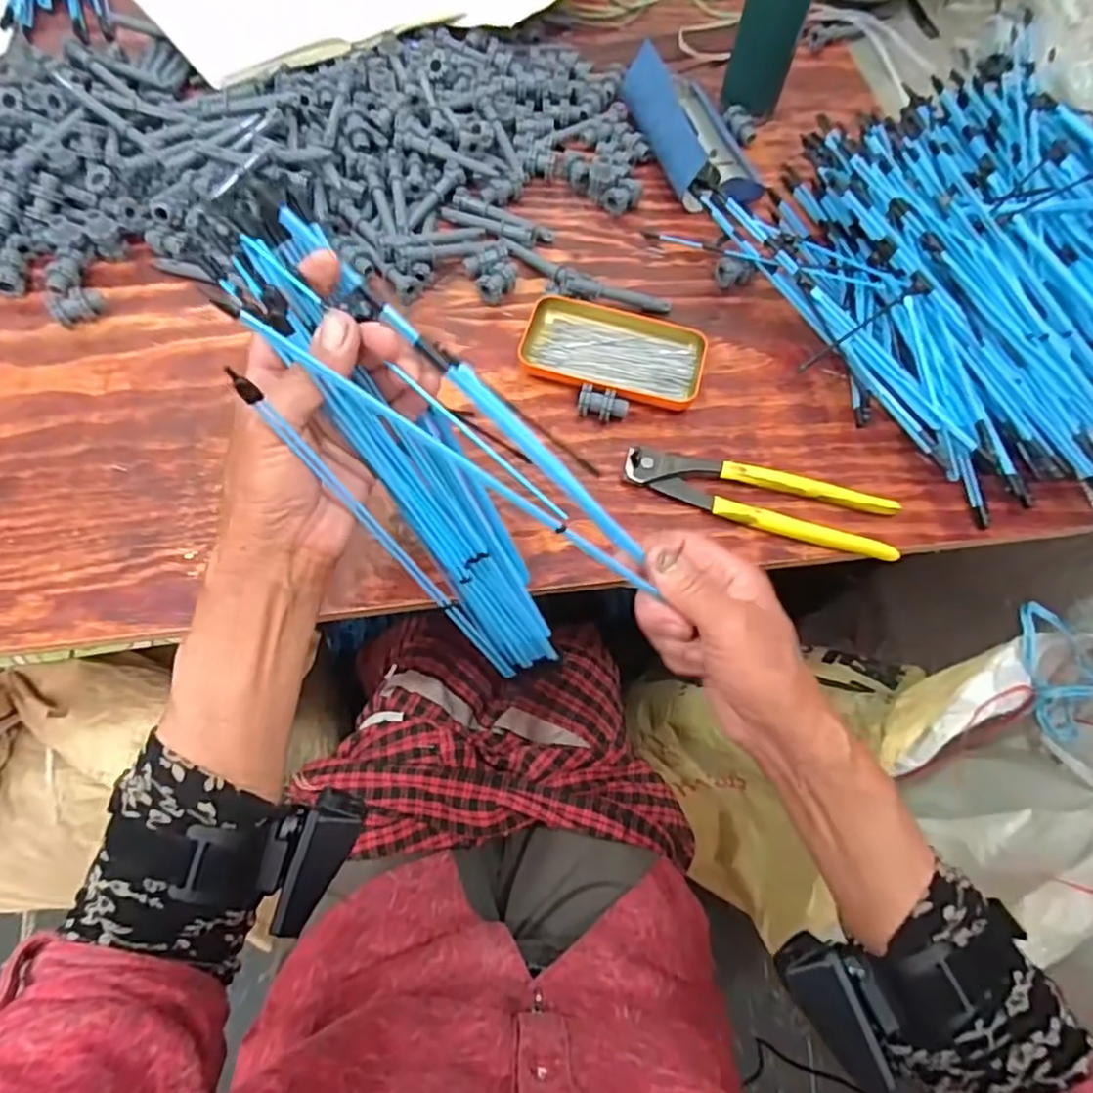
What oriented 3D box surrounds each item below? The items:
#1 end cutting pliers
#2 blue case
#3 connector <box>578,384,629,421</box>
[{"bbox_3d":[0.157,-0.034,0.482,0.200,0.018,0.045,13,67,3],"label":"end cutting pliers"},{"bbox_3d":[0.147,-0.400,0.619,0.094,0.044,0.168,-15,68,-9],"label":"blue case"},{"bbox_3d":[0.044,-0.108,0.506,0.038,0.024,0.020,11,66,3],"label":"connector"}]

